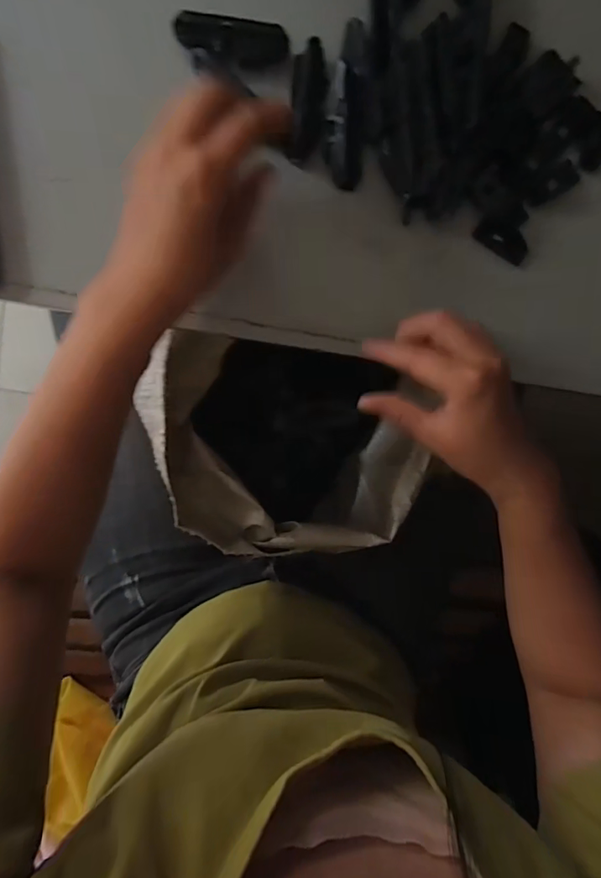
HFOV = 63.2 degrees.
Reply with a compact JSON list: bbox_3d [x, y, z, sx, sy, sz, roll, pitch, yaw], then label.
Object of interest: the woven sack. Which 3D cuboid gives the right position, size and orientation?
[{"bbox_3d":[-0.018,0.005,0.479,0.225,0.159,0.180,6,95,-6],"label":"woven sack"}]

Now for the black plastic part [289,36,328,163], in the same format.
[{"bbox_3d":[0.005,-0.222,0.323,0.023,0.028,0.069,4,95,-6],"label":"black plastic part"}]

